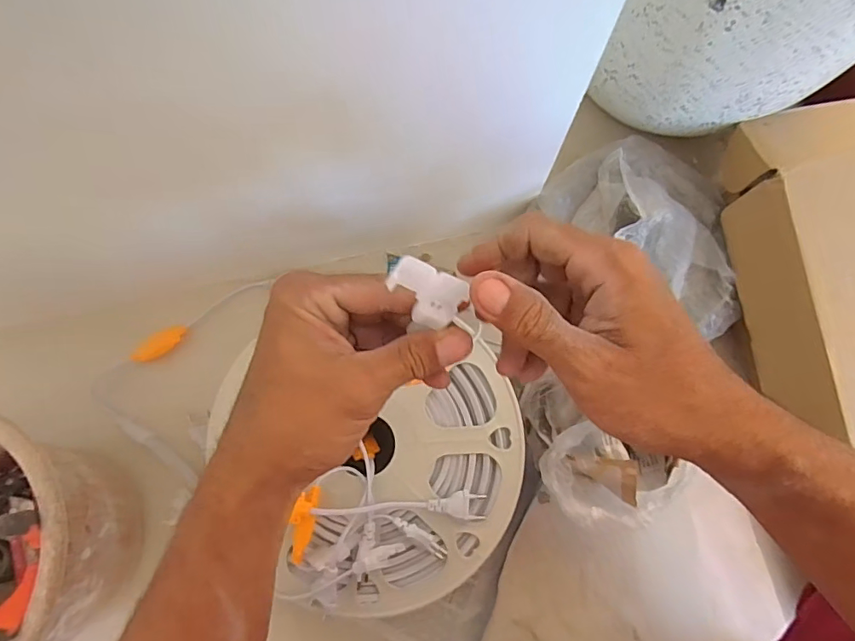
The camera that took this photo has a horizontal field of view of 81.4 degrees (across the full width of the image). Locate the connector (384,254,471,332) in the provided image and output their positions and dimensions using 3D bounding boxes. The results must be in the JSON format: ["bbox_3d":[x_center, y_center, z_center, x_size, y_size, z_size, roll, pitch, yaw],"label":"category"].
[{"bbox_3d":[-0.001,-0.015,0.249,0.039,0.013,0.030,24,120,-17],"label":"connector"}]

